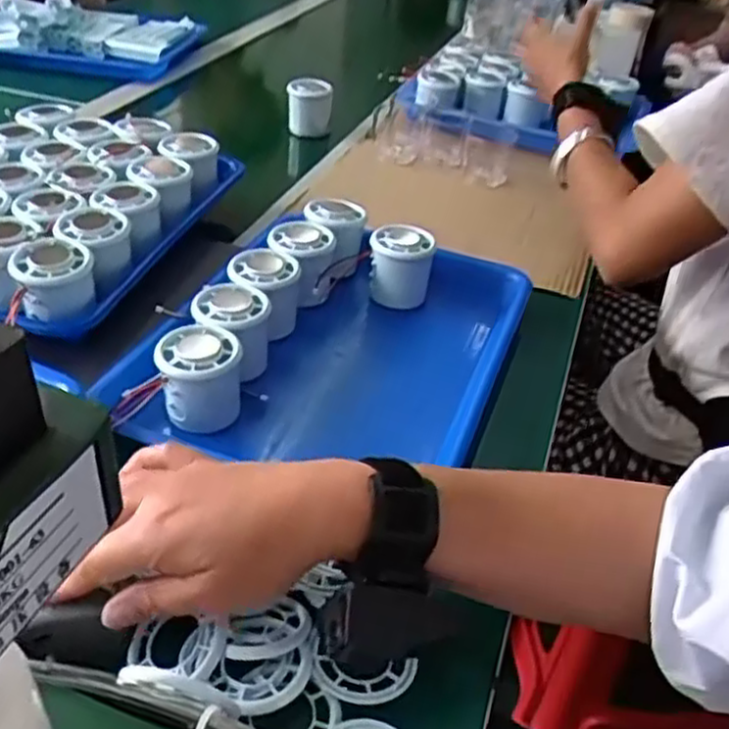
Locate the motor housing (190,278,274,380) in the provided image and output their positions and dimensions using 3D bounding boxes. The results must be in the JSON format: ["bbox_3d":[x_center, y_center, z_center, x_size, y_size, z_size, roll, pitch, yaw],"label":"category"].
[{"bbox_3d":[-0.099,-0.020,0.551,0.051,0.061,0.055,4,38,-3],"label":"motor housing"}]

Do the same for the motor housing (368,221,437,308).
[{"bbox_3d":[0.031,-0.083,0.637,0.051,0.063,0.051,8,38,2],"label":"motor housing"}]

